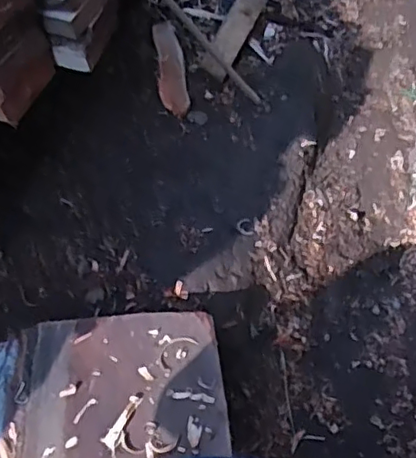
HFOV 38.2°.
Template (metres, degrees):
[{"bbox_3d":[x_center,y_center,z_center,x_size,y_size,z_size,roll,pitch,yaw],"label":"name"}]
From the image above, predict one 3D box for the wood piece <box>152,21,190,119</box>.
[{"bbox_3d":[-0.076,-0.322,1.196,0.052,0.010,0.243,-8,62,-1],"label":"wood piece"}]

